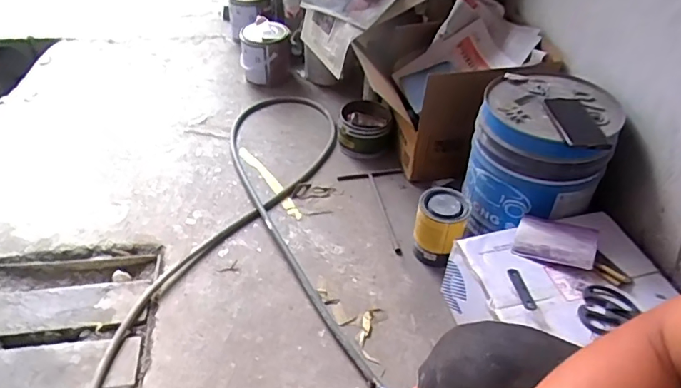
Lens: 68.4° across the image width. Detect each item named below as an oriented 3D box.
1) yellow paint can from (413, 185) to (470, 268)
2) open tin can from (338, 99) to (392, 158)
[{"bbox_3d":[0.217,0.073,1.098,0.102,0.146,0.107,1,40,-1],"label":"yellow paint can"},{"bbox_3d":[0.070,-0.186,1.410,0.147,0.102,0.160,1,40,-1],"label":"open tin can"}]

